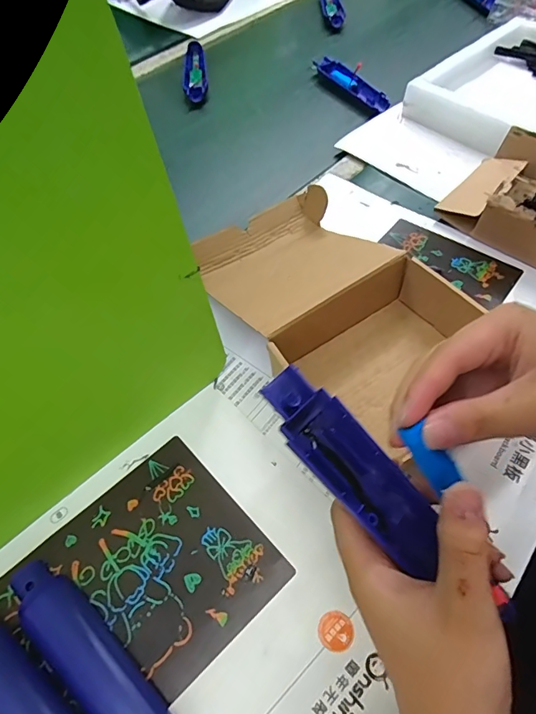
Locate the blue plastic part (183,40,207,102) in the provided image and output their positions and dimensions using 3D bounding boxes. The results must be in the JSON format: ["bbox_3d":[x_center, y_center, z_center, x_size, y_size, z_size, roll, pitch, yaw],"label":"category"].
[{"bbox_3d":[-0.121,-0.468,0.728,0.037,0.016,0.171,-6,58,-1],"label":"blue plastic part"}]

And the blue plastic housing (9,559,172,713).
[{"bbox_3d":[-0.111,0.196,0.280,0.168,0.017,0.036,36,66,22],"label":"blue plastic housing"}]

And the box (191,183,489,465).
[{"bbox_3d":[0.047,-0.059,0.421,0.168,0.047,0.274,-32,62,-17],"label":"box"}]

